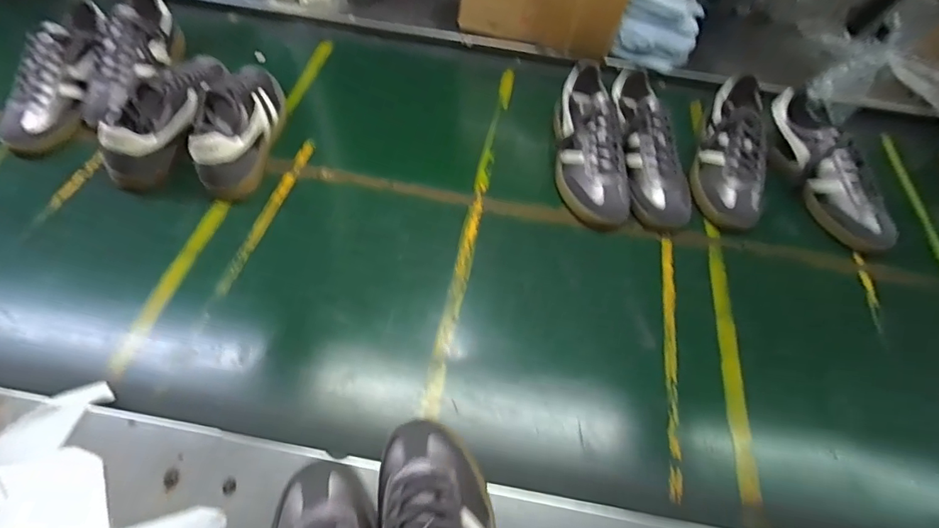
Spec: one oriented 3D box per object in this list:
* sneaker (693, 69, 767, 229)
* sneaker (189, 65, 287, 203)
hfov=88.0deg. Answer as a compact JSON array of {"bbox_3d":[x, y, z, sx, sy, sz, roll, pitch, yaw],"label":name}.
[{"bbox_3d":[0.415,-0.179,0.763,0.097,0.085,0.304,16,57,6],"label":"sneaker"},{"bbox_3d":[-0.336,-0.224,0.718,0.080,0.097,0.252,3,56,-3],"label":"sneaker"}]

